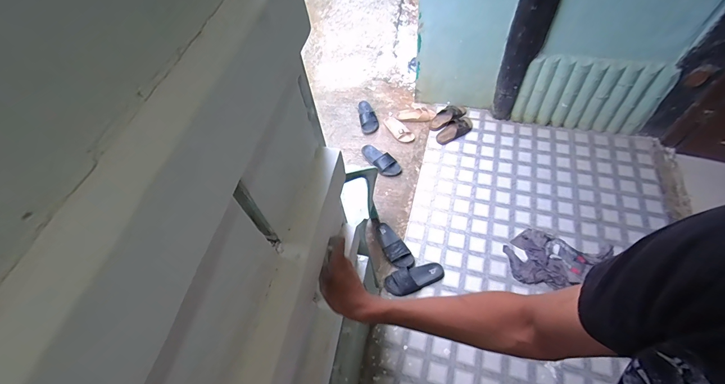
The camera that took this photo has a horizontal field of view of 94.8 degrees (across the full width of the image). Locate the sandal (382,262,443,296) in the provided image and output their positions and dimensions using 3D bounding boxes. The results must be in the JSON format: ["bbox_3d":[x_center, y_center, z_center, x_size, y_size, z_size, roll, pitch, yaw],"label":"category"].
[{"bbox_3d":[0.244,0.397,1.579,0.284,0.065,0.129,-22,58,-8],"label":"sandal"}]

